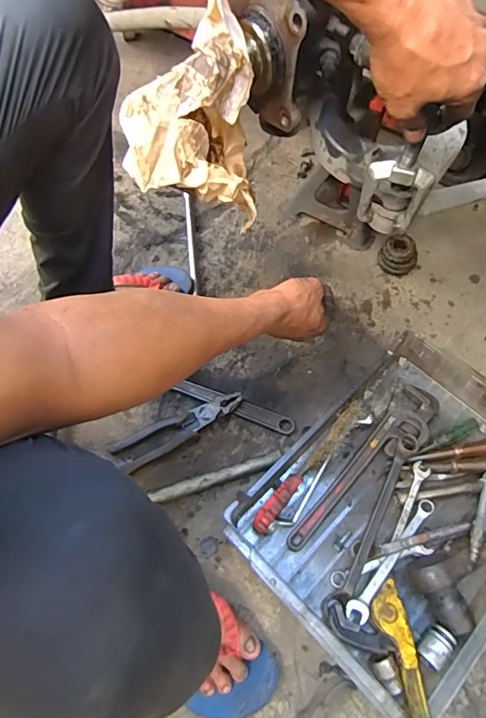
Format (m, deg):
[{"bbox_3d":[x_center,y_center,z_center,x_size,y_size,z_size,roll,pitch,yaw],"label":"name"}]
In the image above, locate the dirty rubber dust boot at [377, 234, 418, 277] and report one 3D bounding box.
[{"bbox_3d":[0.295,-0.197,0.861,0.055,0.064,0.065,-24,64,-12],"label":"dirty rubber dust boot"}]

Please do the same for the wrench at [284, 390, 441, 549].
[{"bbox_3d":[0.187,0.159,0.684,0.072,0.031,0.324,41,69,19],"label":"wrench"}]

